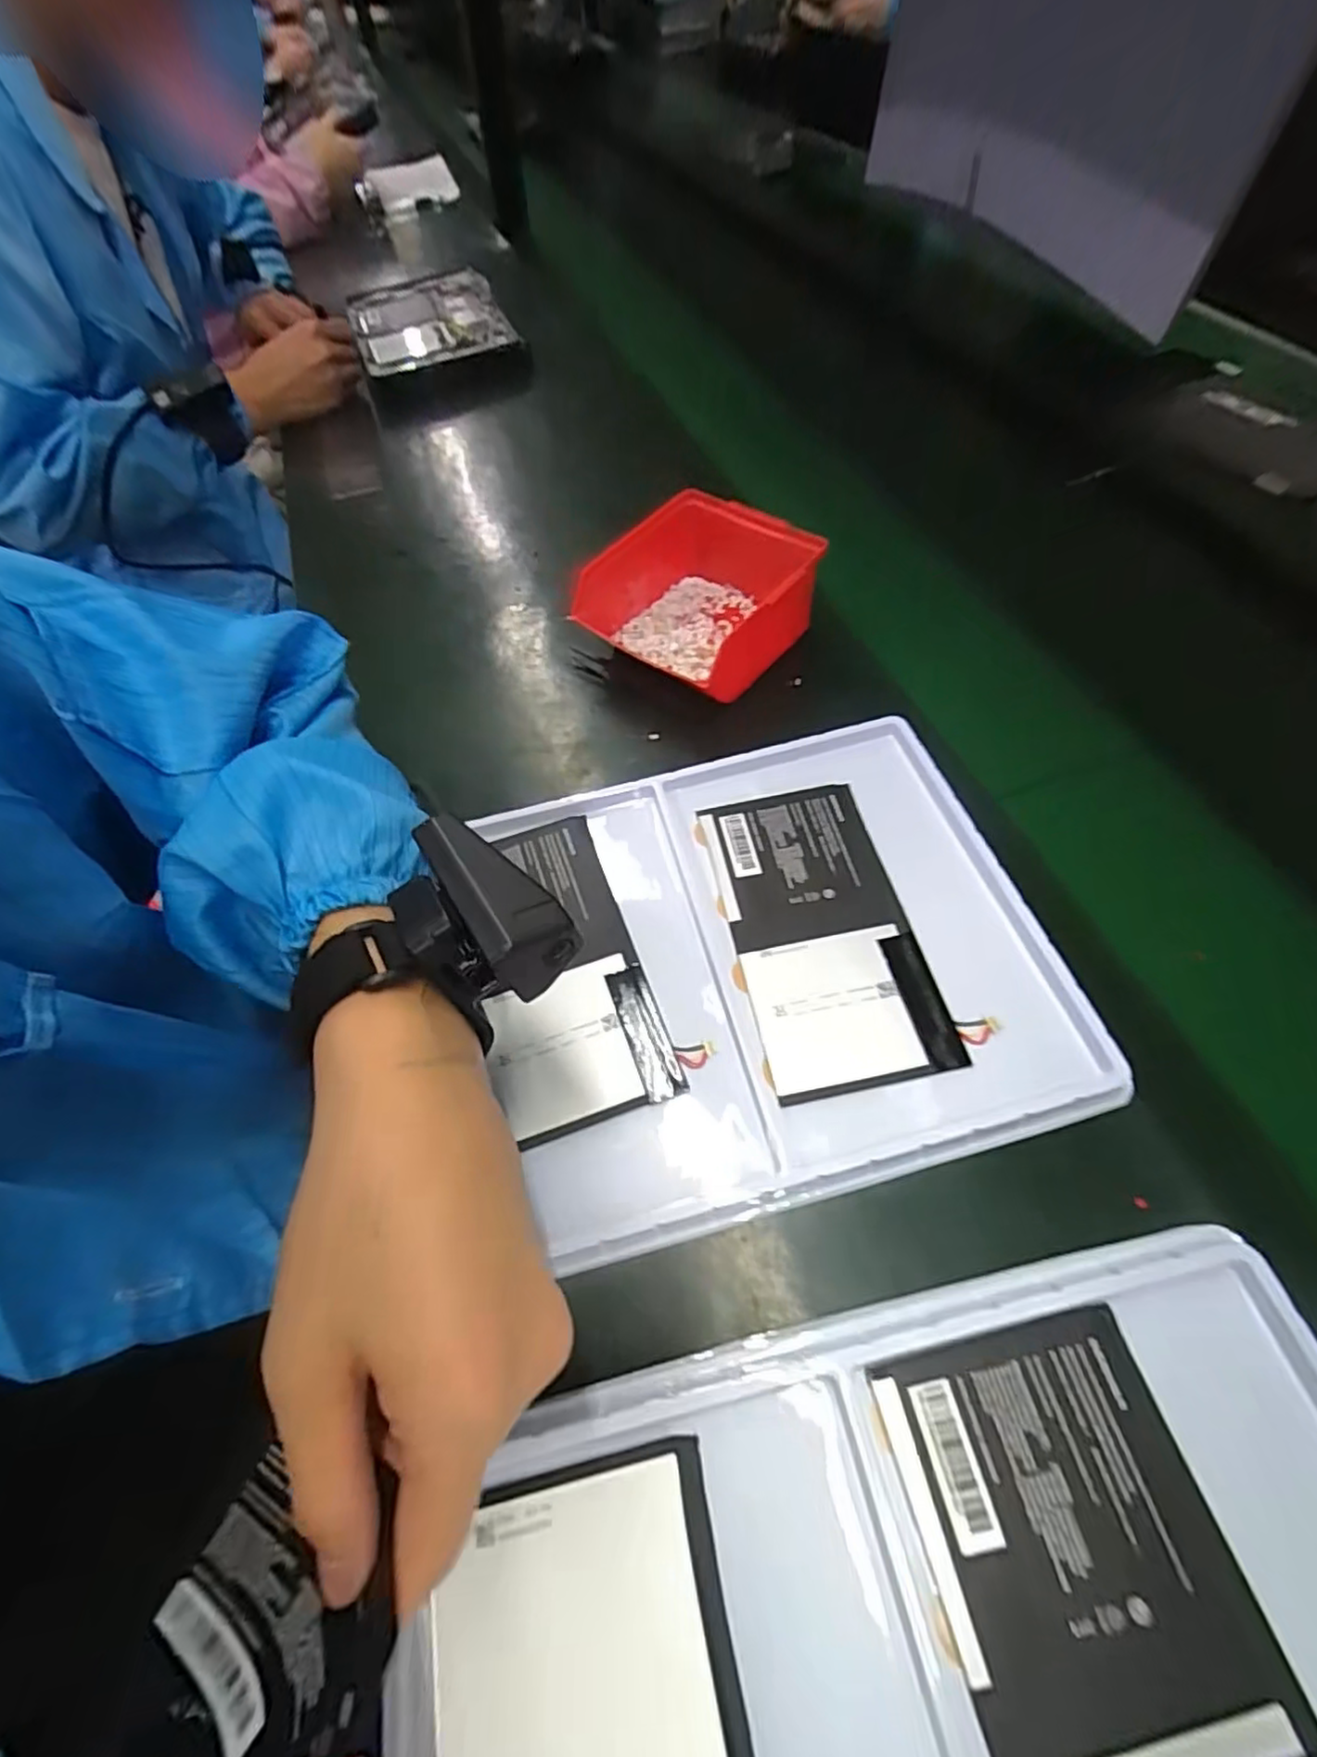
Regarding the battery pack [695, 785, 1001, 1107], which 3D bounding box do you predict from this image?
[{"bbox_3d":[0.085,0.023,0.357,0.098,0.008,0.171,-12,57,-5],"label":"battery pack"}]

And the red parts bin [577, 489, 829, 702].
[{"bbox_3d":[0.030,-0.193,0.471,0.138,0.068,0.131,29,64,22],"label":"red parts bin"}]

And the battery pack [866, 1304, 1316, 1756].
[{"bbox_3d":[0.138,0.235,0.195,0.094,0.007,0.173,-13,58,-6],"label":"battery pack"}]

